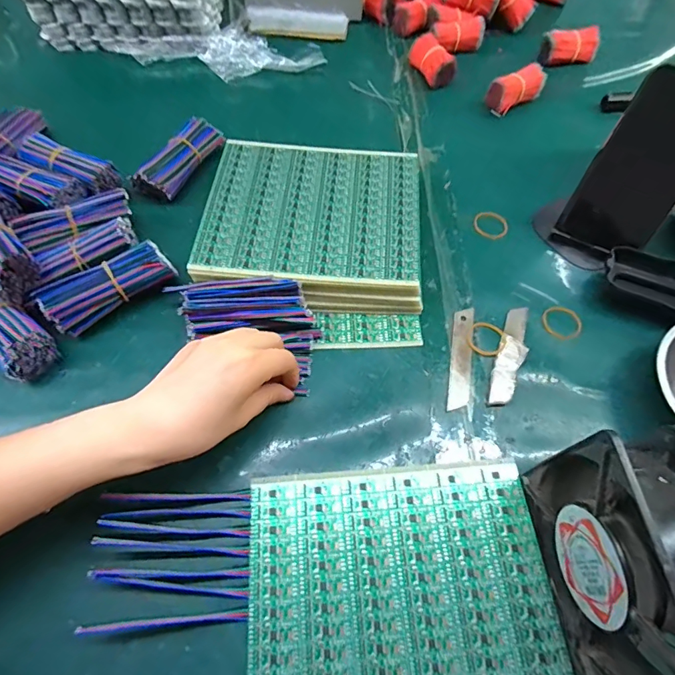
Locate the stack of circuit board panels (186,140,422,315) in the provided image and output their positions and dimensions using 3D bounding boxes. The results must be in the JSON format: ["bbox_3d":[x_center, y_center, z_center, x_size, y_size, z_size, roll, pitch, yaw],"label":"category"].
[{"bbox_3d":[-0.023,-0.111,0.409,0.193,0.036,0.179,3,62,-1],"label":"stack of circuit board panels"}]

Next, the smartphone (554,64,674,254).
[{"bbox_3d":[0.264,-0.146,0.371,0.075,0.143,0.008,31,35,17],"label":"smartphone"}]

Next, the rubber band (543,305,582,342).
[{"bbox_3d":[0.199,-0.013,0.379,0.033,0.004,0.032,1,62,-2],"label":"rubber band"}]

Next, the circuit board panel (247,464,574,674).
[{"bbox_3d":[0.041,0.169,0.275,0.191,0.009,0.163,-2,62,-3],"label":"circuit board panel"}]

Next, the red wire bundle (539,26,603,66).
[{"bbox_3d":[0.308,-0.383,0.565,0.071,0.035,0.030,0,62,-2],"label":"red wire bundle"}]

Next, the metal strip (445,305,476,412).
[{"bbox_3d":[0.106,0.016,0.364,0.019,0.004,0.098,12,62,4],"label":"metal strip"}]

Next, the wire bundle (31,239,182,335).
[{"bbox_3d":[-0.192,-0.042,0.365,0.101,0.039,0.034,-32,68,-17],"label":"wire bundle"}]

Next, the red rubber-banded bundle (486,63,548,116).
[{"bbox_3d":[0.216,-0.300,0.520,0.077,0.037,0.038,-32,68,-17],"label":"red rubber-banded bundle"}]

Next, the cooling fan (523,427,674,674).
[{"bbox_3d":[0.156,0.124,0.238,0.039,0.120,0.122,-4,62,-4],"label":"cooling fan"}]

